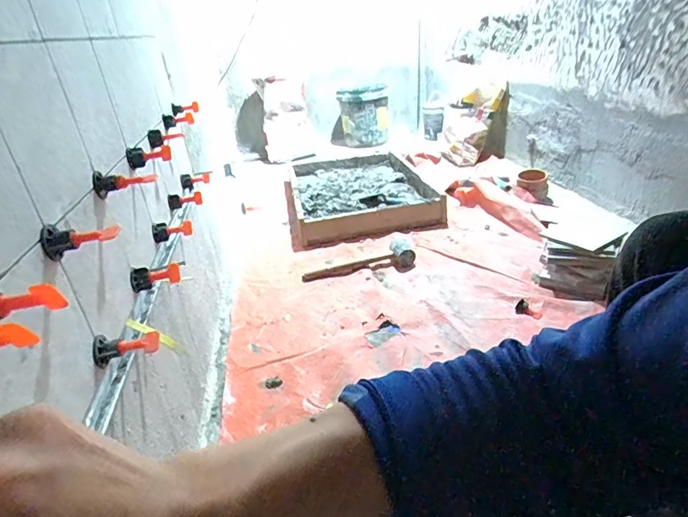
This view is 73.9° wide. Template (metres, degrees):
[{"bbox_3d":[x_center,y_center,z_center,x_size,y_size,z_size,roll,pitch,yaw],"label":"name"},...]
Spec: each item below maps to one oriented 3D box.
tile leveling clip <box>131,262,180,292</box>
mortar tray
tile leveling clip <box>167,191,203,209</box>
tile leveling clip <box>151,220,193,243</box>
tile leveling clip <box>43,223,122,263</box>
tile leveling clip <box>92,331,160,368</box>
[{"bbox_3d":[-0.244,0.024,0.598,0.059,0.028,0.029,-11,27,-9],"label":"tile leveling clip"},{"bbox_3d":[0.029,-0.291,1.918,0.534,0.111,0.894,-9,27,-5],"label":"mortar tray"},{"bbox_3d":[-0.299,-0.110,0.861,0.063,0.027,0.031,-15,29,-18],"label":"tile leveling clip"},{"bbox_3d":[-0.275,-0.046,0.729,0.060,0.029,0.026,-19,29,-23],"label":"tile leveling clip"},{"bbox_3d":[-0.233,-0.020,0.410,0.059,0.029,0.029,-14,27,-14],"label":"tile leveling clip"},{"bbox_3d":[-0.218,0.088,0.463,0.060,0.029,0.026,-11,27,-9],"label":"tile leveling clip"}]

